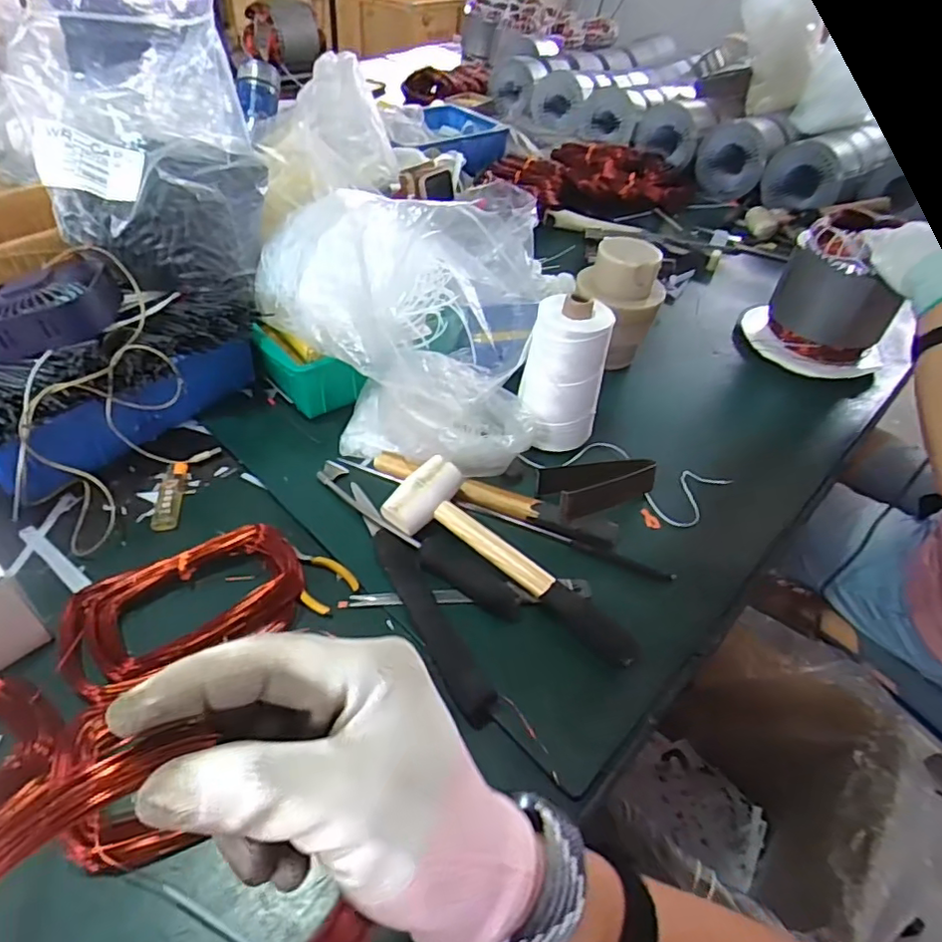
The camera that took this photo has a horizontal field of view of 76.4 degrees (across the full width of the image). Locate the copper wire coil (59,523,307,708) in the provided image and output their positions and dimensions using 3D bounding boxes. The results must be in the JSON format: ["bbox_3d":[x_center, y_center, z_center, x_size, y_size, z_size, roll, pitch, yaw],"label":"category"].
[{"bbox_3d":[-0.236,0.107,0.498,0.185,0.031,0.100,-19,51,-24],"label":"copper wire coil"}]

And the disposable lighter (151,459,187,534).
[{"bbox_3d":[-0.299,0.024,0.595,0.025,0.011,0.087,-5,46,-12],"label":"disposable lighter"}]

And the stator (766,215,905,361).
[{"bbox_3d":[0.538,-0.269,0.869,0.157,0.155,0.146,35,51,25],"label":"stator"}]

